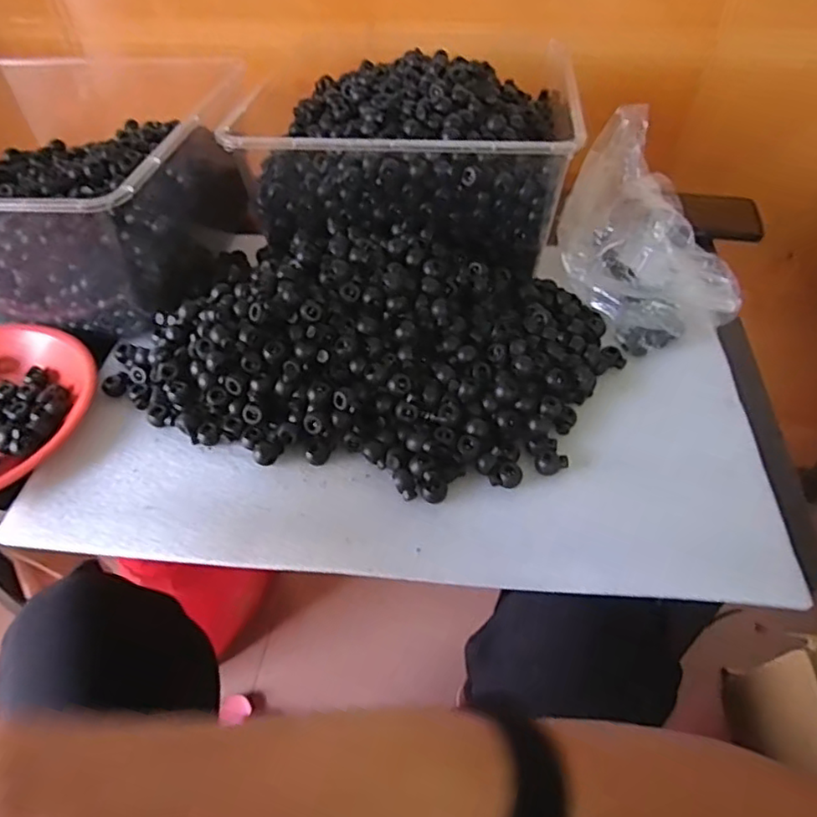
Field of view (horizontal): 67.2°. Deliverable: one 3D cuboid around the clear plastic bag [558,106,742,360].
[{"bbox_3d":[0.202,-0.162,0.547,0.133,0.106,0.210,-2,48,-1],"label":"clear plastic bag"}]

